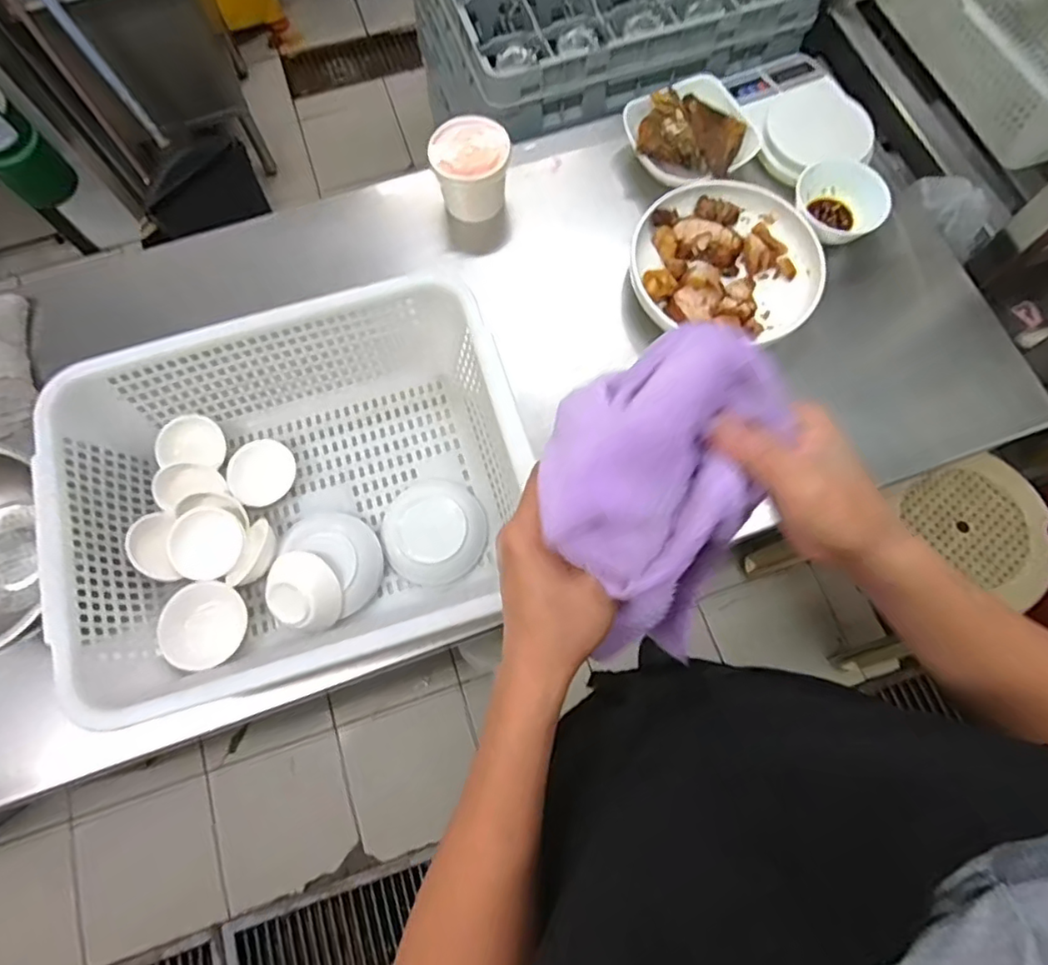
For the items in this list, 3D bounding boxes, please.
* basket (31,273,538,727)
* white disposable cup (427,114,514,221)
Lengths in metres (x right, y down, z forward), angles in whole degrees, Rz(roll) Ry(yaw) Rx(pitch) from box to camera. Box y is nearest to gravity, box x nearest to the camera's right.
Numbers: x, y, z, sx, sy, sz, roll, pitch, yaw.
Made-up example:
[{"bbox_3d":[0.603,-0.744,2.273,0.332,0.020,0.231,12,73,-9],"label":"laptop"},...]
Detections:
[{"bbox_3d":[-0.216,0.005,0.598,0.430,0.126,0.339,-18,74,-5],"label":"basket"},{"bbox_3d":[-0.065,-0.384,0.733,0.095,0.080,0.080,-3,73,-1],"label":"white disposable cup"}]

